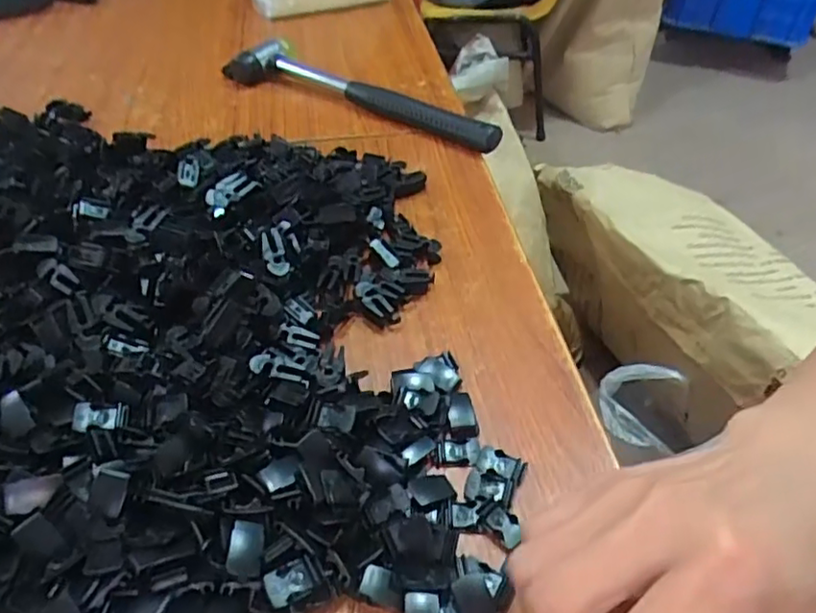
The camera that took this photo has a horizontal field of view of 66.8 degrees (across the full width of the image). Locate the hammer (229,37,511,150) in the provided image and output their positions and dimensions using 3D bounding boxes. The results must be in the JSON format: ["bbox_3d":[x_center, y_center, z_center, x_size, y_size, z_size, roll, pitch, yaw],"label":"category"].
[{"bbox_3d":[-0.038,-0.177,0.504,0.254,0.020,0.062,22,48,21],"label":"hammer"}]

